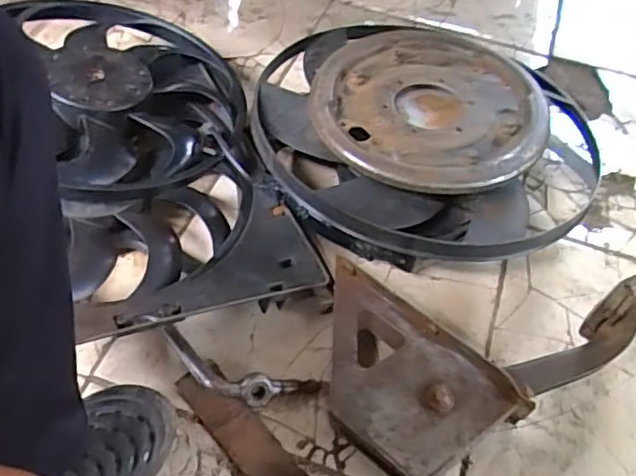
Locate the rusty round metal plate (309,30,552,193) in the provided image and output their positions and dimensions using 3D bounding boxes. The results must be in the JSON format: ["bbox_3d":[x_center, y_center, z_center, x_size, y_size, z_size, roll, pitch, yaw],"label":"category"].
[{"bbox_3d":[0.141,-0.174,0.781,0.284,0.030,0.285,2,53,-3],"label":"rusty round metal plate"}]

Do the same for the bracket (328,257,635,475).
[{"bbox_3d":[0.180,0.147,0.639,0.333,0.111,0.216,3,53,0],"label":"bracket"}]

